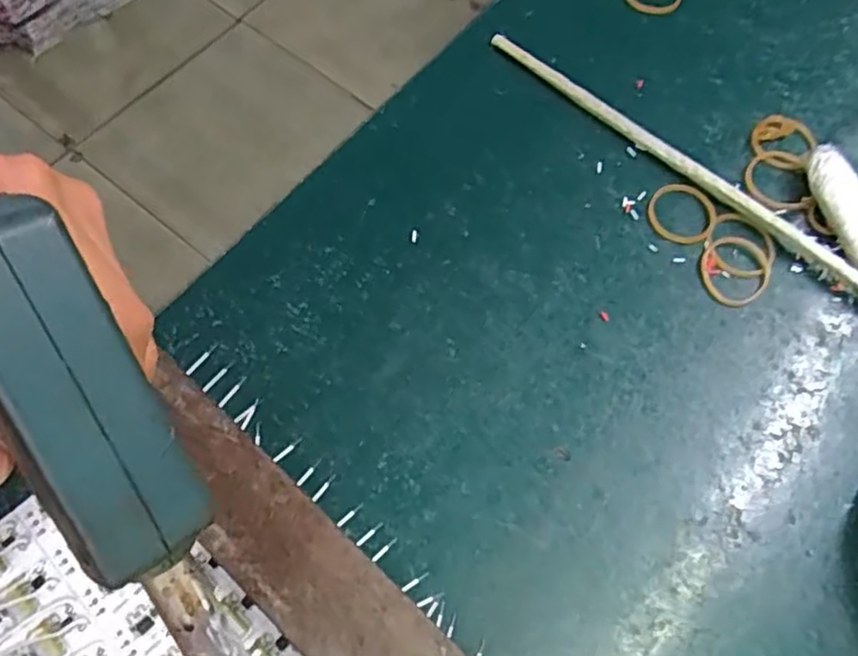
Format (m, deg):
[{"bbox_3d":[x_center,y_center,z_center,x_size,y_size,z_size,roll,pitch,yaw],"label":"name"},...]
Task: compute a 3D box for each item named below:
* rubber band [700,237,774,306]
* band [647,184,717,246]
[{"bbox_3d":[0.127,-0.024,0.287,0.028,0.004,0.031,35,69,14],"label":"rubber band"},{"bbox_3d":[0.109,-0.049,0.297,0.029,0.004,0.027,0,65,-1],"label":"band"}]

